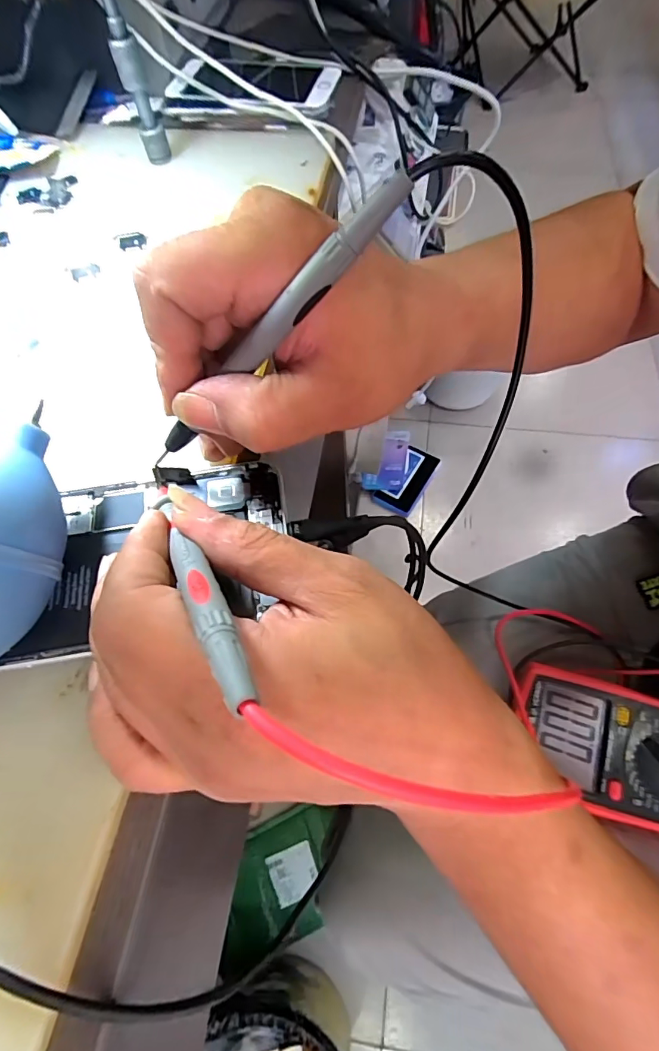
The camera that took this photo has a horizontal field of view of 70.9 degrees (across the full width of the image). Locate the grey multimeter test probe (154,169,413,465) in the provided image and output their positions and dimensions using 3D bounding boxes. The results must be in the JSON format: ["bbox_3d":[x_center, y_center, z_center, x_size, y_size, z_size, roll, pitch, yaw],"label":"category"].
[{"bbox_3d":[-0.022,-0.064,0.158,0.124,0.008,0.006,-35,60,33],"label":"grey multimeter test probe"}]

